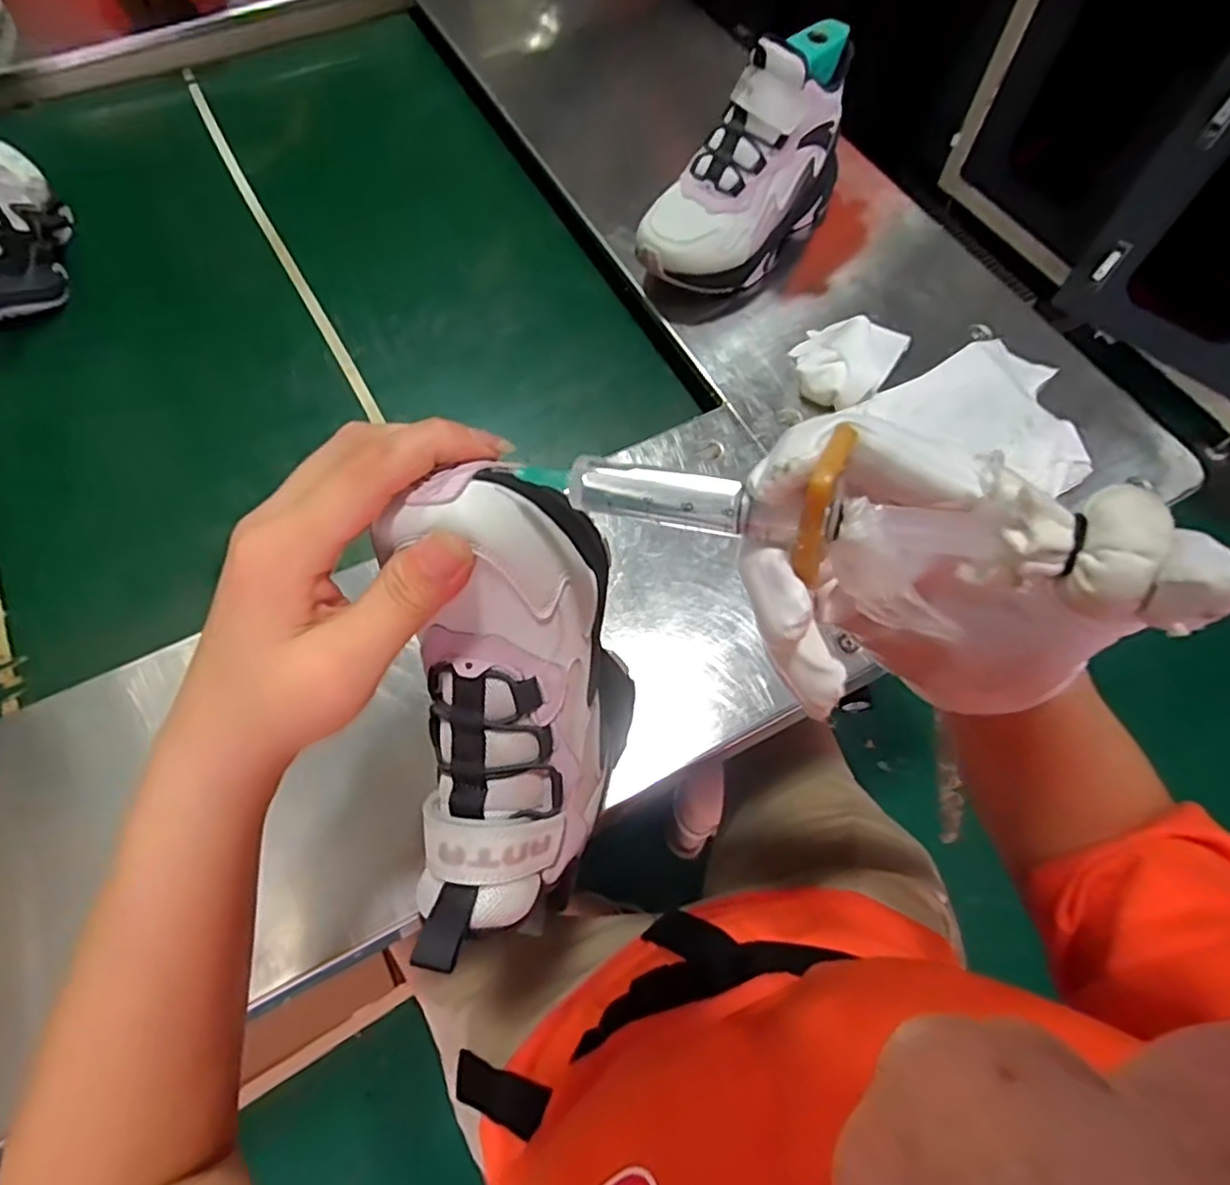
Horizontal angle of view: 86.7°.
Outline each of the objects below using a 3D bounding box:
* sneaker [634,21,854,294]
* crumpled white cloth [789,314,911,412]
[{"bbox_3d":[0.112,-0.351,0.551,0.084,0.152,0.215,36,70,16],"label":"sneaker"},{"bbox_3d":[0.185,-0.194,0.528,0.077,0.033,0.102,33,69,15],"label":"crumpled white cloth"}]

